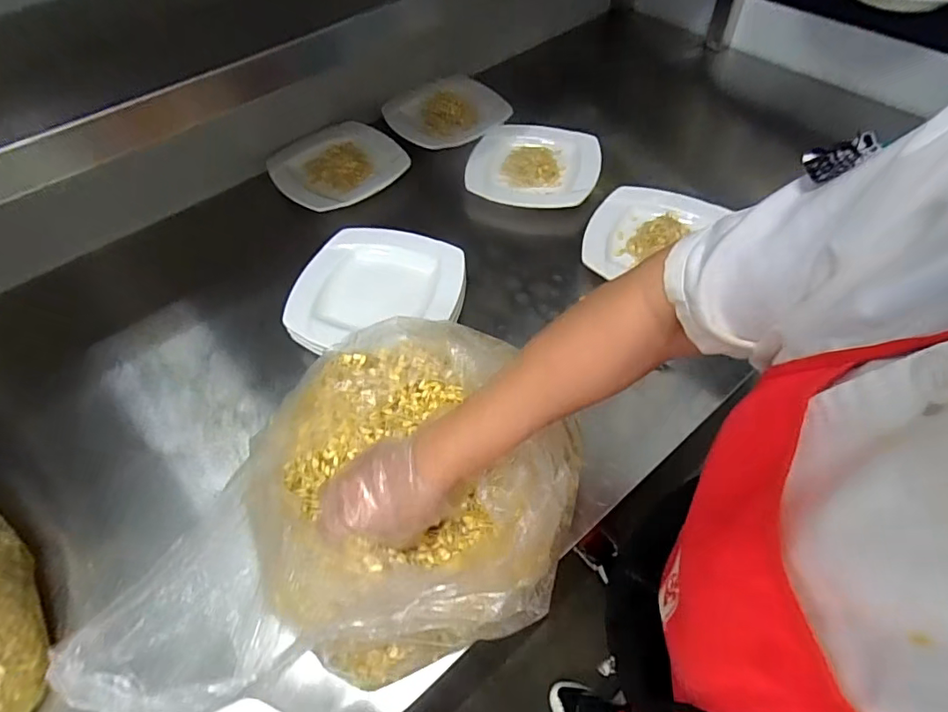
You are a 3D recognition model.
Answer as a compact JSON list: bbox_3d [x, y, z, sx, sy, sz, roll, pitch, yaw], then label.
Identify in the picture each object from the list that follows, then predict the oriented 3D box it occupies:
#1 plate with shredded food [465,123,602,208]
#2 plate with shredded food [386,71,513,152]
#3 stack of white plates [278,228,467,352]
[{"bbox_3d":[0.090,-0.290,0.782,0.189,0.037,0.165,11,54,11],"label":"plate with shredded food"},{"bbox_3d":[-0.048,-0.404,0.852,0.181,0.035,0.143,-25,56,-16],"label":"plate with shredded food"},{"bbox_3d":[-0.121,-0.083,0.670,0.204,0.033,0.194,15,63,-3],"label":"stack of white plates"}]

